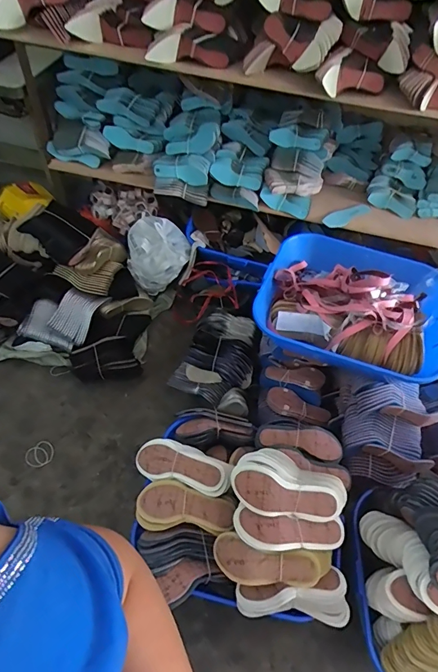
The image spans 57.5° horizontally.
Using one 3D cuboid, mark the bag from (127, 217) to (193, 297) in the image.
[{"bbox_3d":[-0.267,-0.352,1.802,0.267,0.292,0.236,-4,54,-8],"label":"bag"}]

